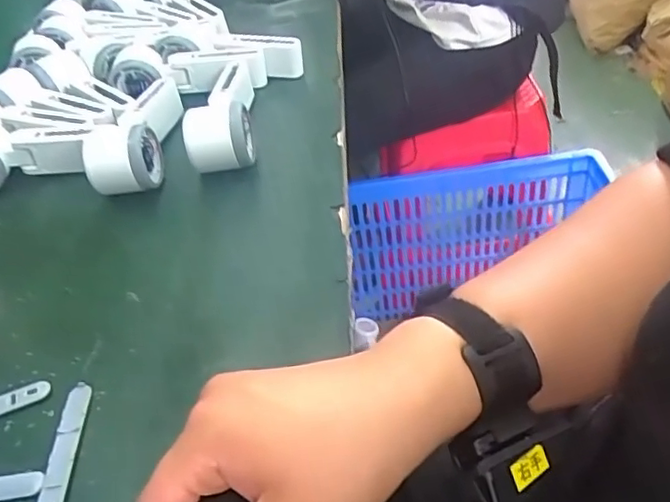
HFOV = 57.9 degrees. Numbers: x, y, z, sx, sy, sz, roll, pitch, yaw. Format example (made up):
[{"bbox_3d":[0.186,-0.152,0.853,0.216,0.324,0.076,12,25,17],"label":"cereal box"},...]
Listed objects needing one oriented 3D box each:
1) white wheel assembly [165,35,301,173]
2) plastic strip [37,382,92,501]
[{"bbox_3d":[-0.092,-0.155,0.612,0.138,0.056,0.200,-14,42,-4],"label":"white wheel assembly"},{"bbox_3d":[-0.163,0.120,0.366,0.015,0.005,0.095,-8,42,3],"label":"plastic strip"}]

